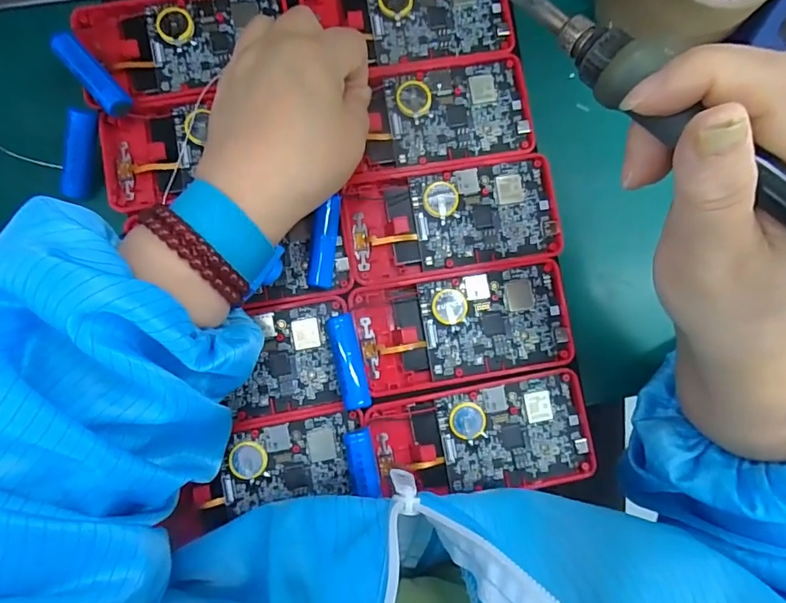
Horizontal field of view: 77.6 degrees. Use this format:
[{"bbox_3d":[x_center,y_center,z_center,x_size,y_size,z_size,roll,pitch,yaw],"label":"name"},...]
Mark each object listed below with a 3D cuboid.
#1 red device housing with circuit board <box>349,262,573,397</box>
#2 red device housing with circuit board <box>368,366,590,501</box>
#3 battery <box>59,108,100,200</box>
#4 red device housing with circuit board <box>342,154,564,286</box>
[{"bbox_3d":[0.041,0.014,0.280,0.120,0.013,0.062,-10,86,-3],"label":"red device housing with circuit board"},{"bbox_3d":[0.050,0.078,0.275,0.120,0.015,0.060,-11,86,-3],"label":"red device housing with circuit board"},{"bbox_3d":[-0.180,-0.084,0.280,0.012,0.011,0.050,22,108,4],"label":"battery"},{"bbox_3d":[0.034,-0.049,0.285,0.122,0.014,0.063,-9,86,-3],"label":"red device housing with circuit board"}]

